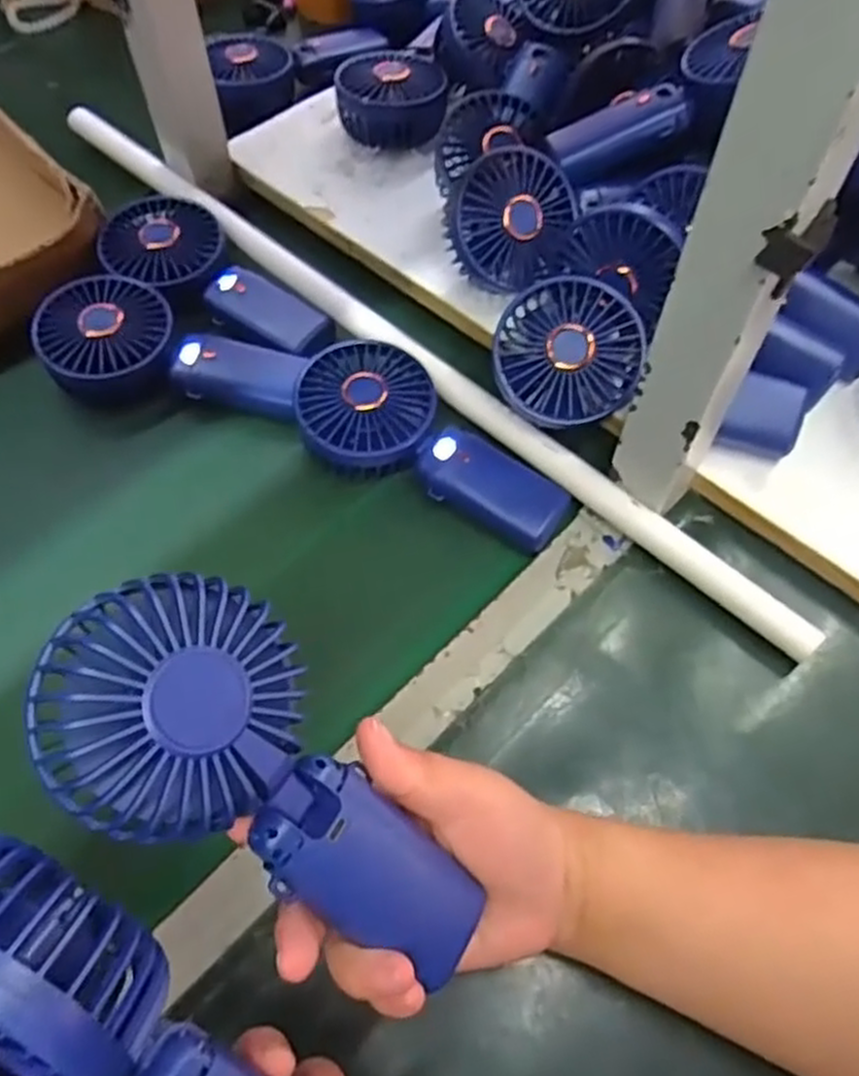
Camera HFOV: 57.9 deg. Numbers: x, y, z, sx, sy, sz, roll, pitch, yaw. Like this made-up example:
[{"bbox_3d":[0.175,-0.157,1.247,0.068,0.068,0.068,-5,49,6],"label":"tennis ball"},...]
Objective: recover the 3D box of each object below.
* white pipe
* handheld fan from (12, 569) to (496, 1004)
[{"bbox_3d":[-0.044,-0.142,0.526,0.677,0.020,0.026,40,67,20],"label":"white pipe"},{"bbox_3d":[-0.053,0.088,0.271,0.176,0.035,0.078,48,63,-21],"label":"handheld fan"}]

